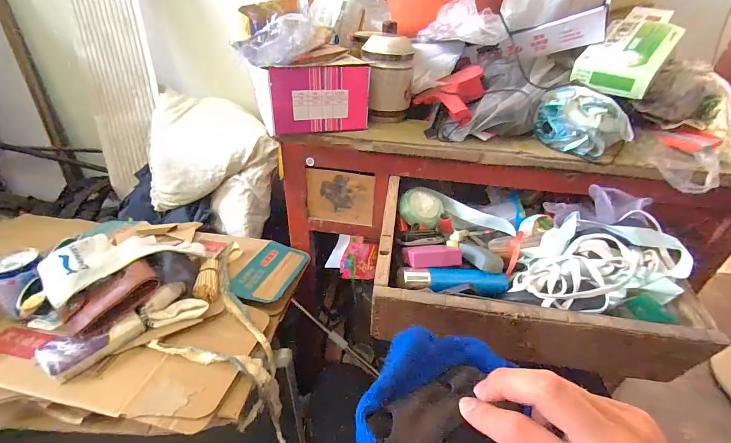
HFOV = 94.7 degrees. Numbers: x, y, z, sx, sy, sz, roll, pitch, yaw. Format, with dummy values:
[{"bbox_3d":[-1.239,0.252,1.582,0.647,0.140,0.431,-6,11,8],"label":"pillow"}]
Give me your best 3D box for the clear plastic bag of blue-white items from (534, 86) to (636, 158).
[{"bbox_3d":[0.345,-0.162,0.537,0.089,0.085,0.100,-8,35,-15],"label":"clear plastic bag of blue-white items"}]

